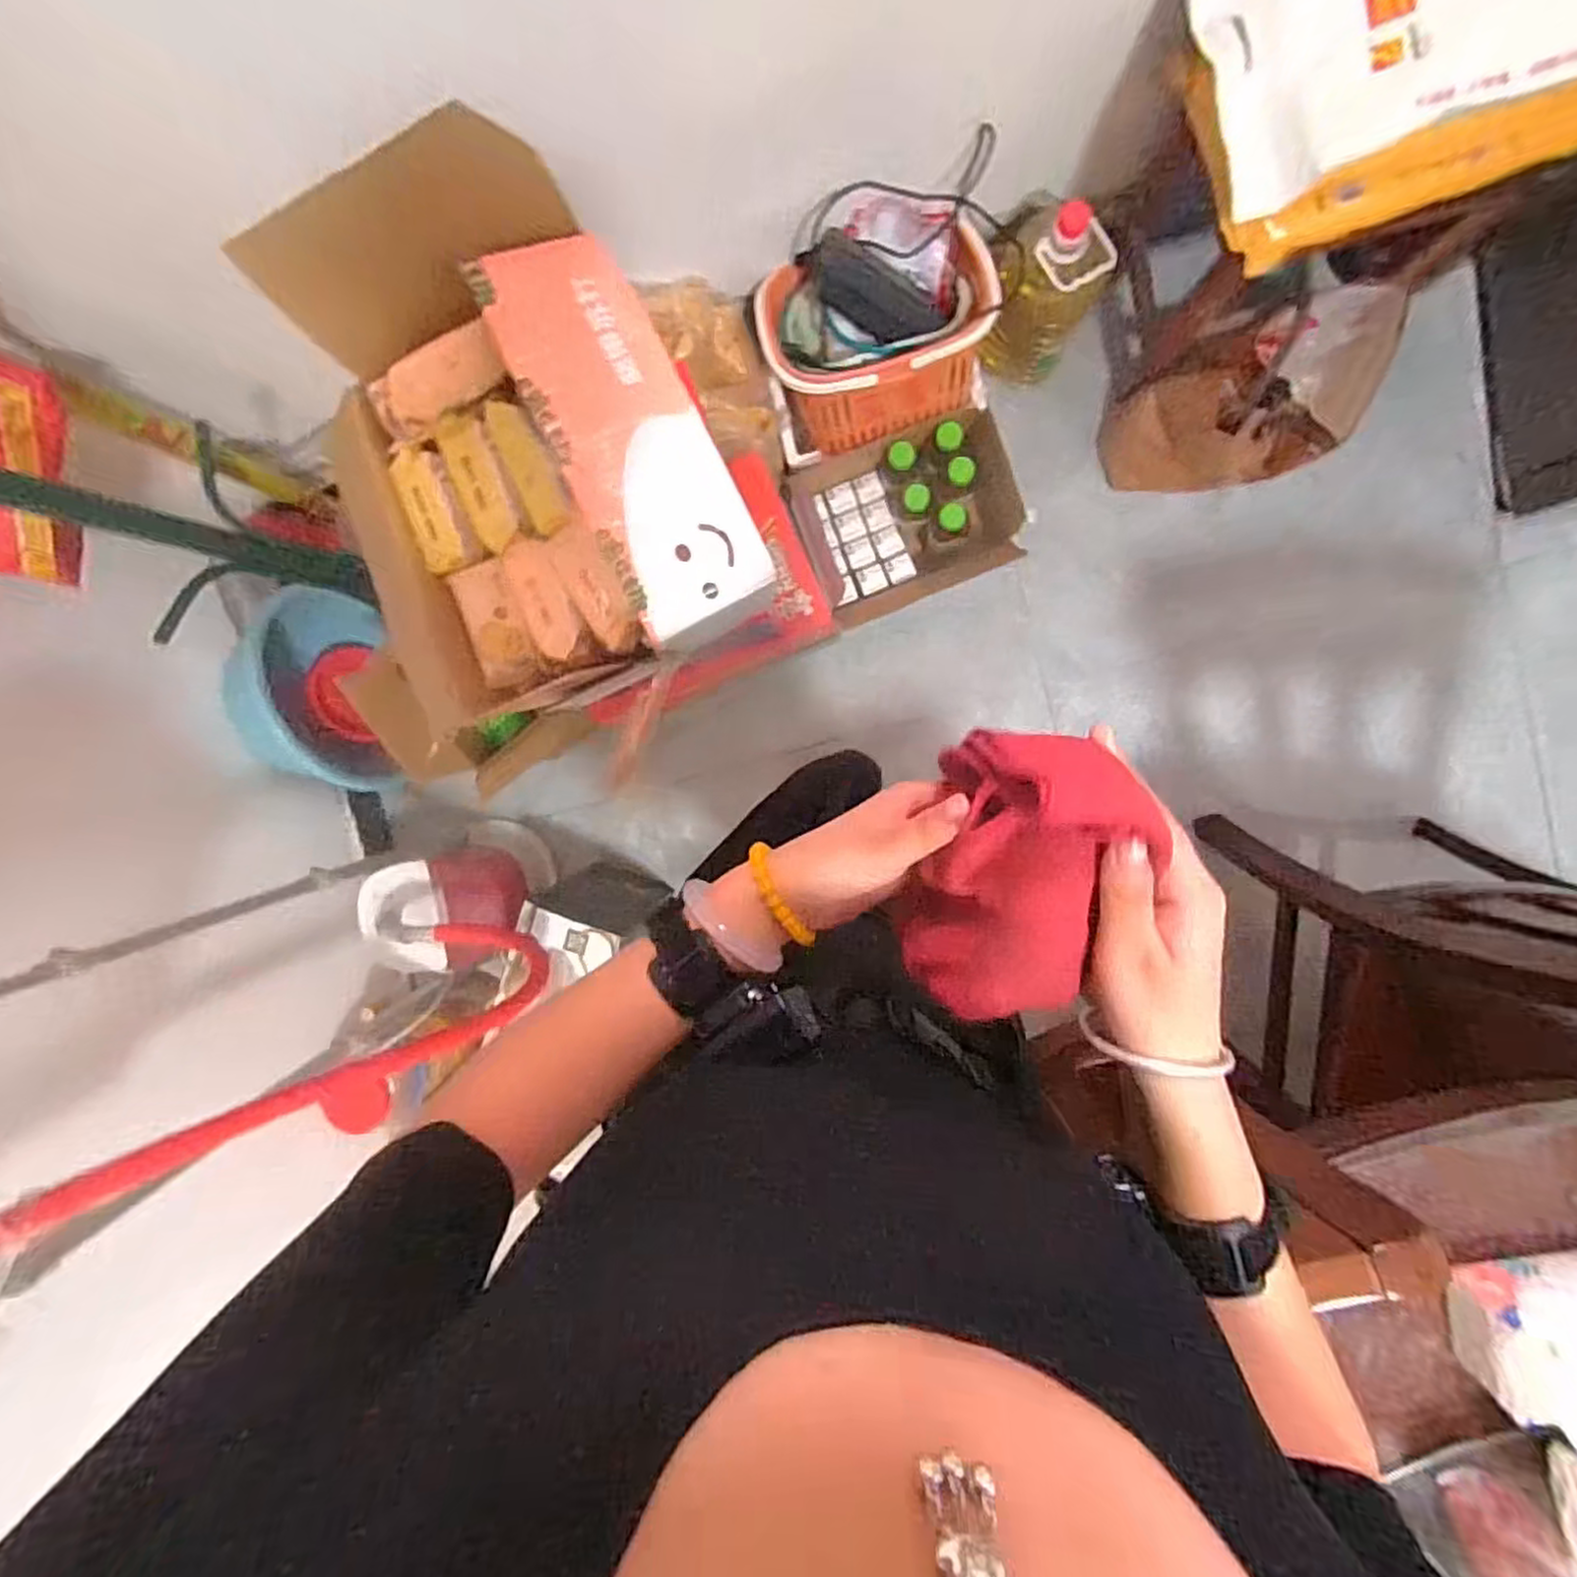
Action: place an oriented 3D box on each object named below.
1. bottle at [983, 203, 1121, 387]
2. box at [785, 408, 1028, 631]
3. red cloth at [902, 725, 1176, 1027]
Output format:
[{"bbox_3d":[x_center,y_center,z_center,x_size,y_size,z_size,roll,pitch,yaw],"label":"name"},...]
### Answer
[{"bbox_3d":[0.398,-0.773,1.128,0.163,0.320,0.199,-1,96,6],"label":"bottle"},{"bbox_3d":[0.198,-0.460,1.245,0.344,0.191,0.260,-20,94,8],"label":"box"},{"bbox_3d":[0.099,0.041,0.325,0.093,0.034,0.145,41,126,33],"label":"red cloth"}]

